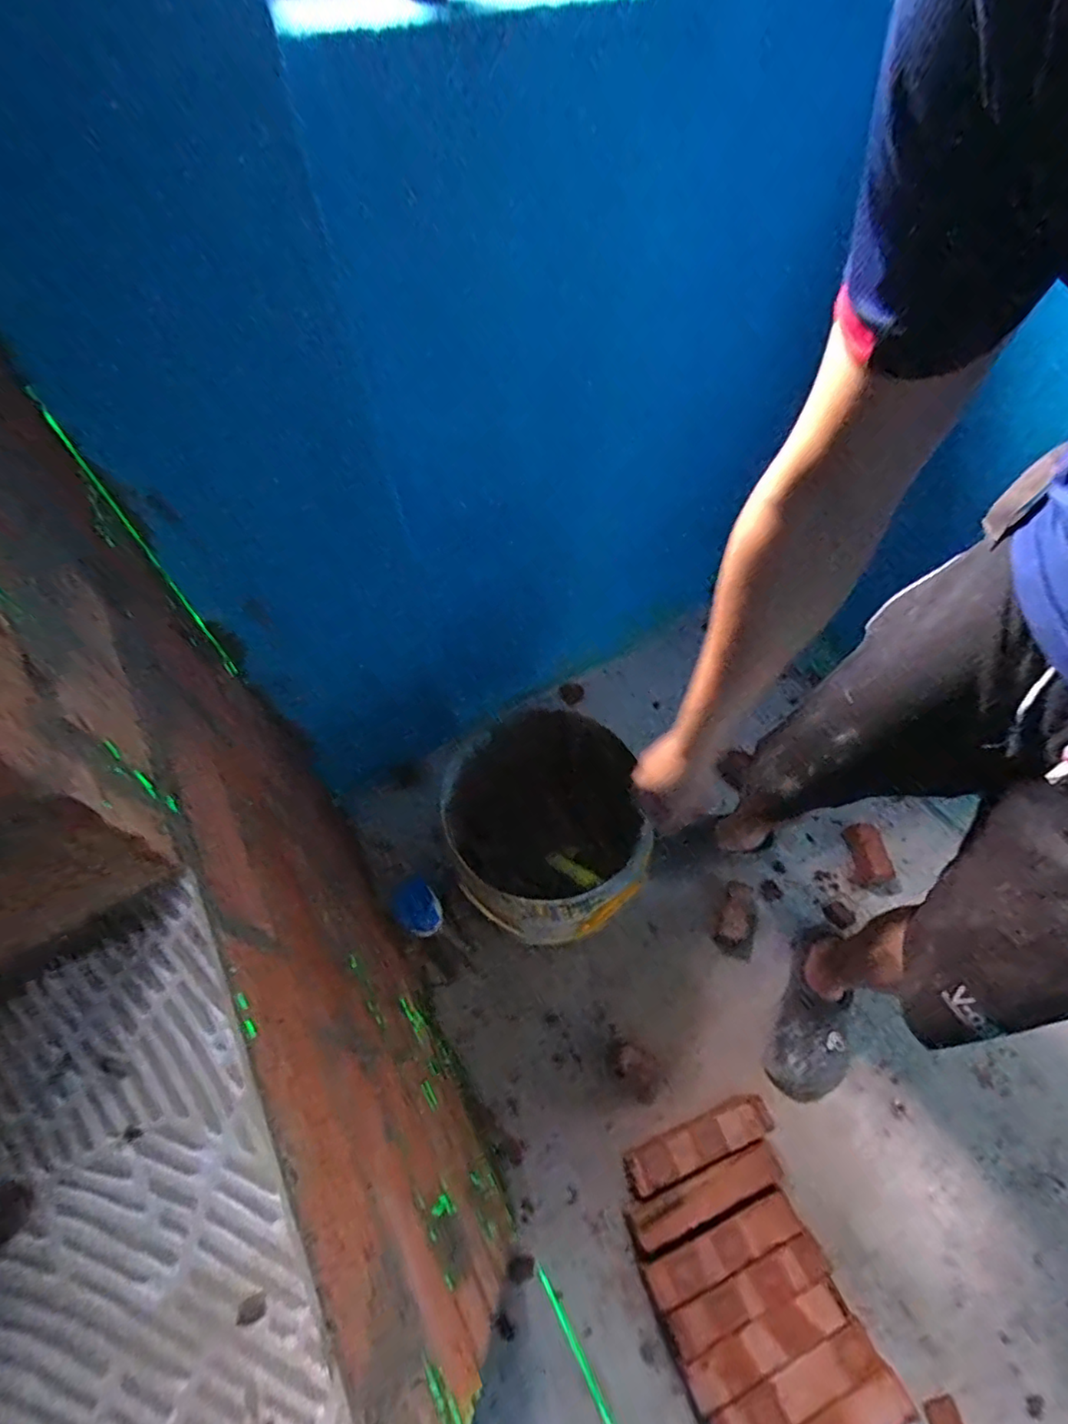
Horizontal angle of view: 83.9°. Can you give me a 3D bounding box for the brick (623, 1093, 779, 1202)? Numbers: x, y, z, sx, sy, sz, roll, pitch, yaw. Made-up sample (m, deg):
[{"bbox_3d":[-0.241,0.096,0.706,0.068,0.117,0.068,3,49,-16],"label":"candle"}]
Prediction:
[{"bbox_3d":[0.245,0.649,0.902,0.240,0.111,0.062,-19,58,-10],"label":"brick"}]

